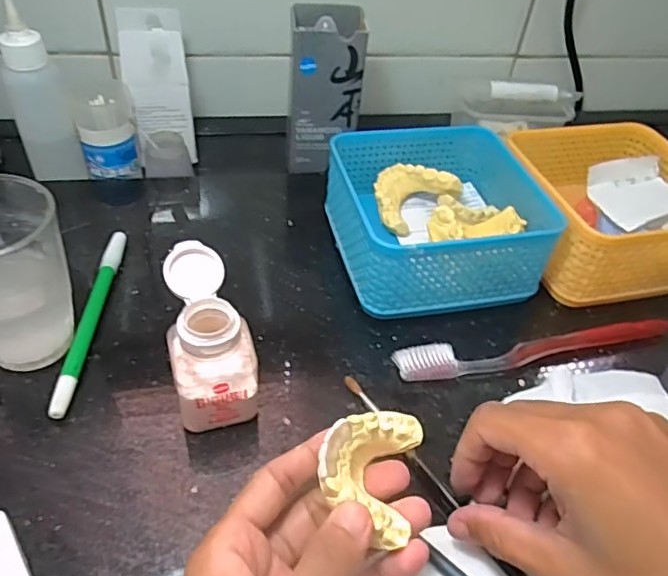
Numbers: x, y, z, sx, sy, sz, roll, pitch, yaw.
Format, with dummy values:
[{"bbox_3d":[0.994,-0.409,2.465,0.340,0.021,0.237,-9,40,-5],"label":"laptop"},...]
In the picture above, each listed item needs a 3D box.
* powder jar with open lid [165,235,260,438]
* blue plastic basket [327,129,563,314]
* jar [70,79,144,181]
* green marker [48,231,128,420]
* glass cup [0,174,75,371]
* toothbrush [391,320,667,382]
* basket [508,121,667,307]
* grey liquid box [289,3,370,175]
[{"bbox_3d":[-0.066,0.028,0.304,0.041,0.076,0.066,-11,47,-17],"label":"powder jar with open lid"},{"bbox_3d":[0.070,-0.053,0.412,0.131,0.064,0.134,-7,46,-13],"label":"blue plastic basket"},{"bbox_3d":[-0.182,-0.125,0.467,0.044,0.062,0.046,-7,46,-13],"label":"jar"},{"bbox_3d":[-0.148,0.017,0.353,0.010,0.011,0.144,3,45,-4],"label":"green marker"},{"bbox_3d":[-0.177,-0.007,0.313,0.063,0.088,0.062,4,45,-3],"label":"glass cup"},{"bbox_3d":[0.127,0.037,0.360,0.183,0.014,0.018,-6,46,-13],"label":"toothbrush"},{"bbox_3d":[0.203,-0.058,0.433,0.132,0.066,0.132,-6,46,-13],"label":"basket"},{"bbox_3d":[-0.008,-0.160,0.472,0.056,0.119,0.049,0,45,-7],"label":"grey liquid box"}]

